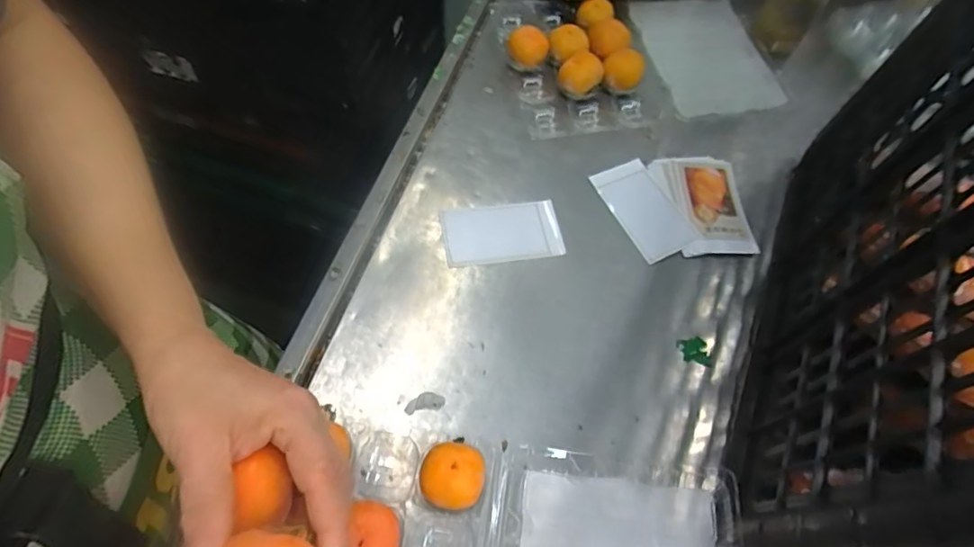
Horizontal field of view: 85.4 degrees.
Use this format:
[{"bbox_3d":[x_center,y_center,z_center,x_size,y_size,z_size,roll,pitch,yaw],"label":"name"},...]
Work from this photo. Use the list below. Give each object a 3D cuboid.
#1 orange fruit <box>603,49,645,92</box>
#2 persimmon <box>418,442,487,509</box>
[{"bbox_3d":[0.175,-0.262,0.680,0.050,0.042,0.046,17,61,6],"label":"orange fruit"},{"bbox_3d":[-0.027,0.161,0.419,0.048,0.038,0.046,2,60,-3],"label":"persimmon"}]

